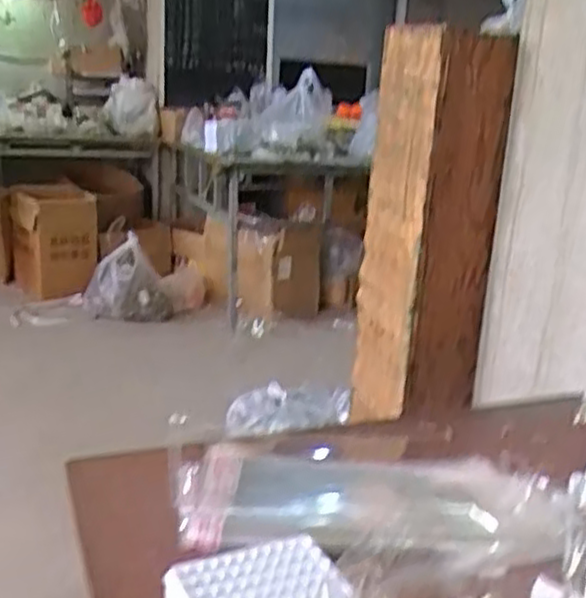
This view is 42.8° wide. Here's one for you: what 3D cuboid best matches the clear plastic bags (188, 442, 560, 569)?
[{"bbox_3d":[0.082,0.197,0.734,0.378,0.038,0.171,2,17,-2],"label":"clear plastic bags"}]

